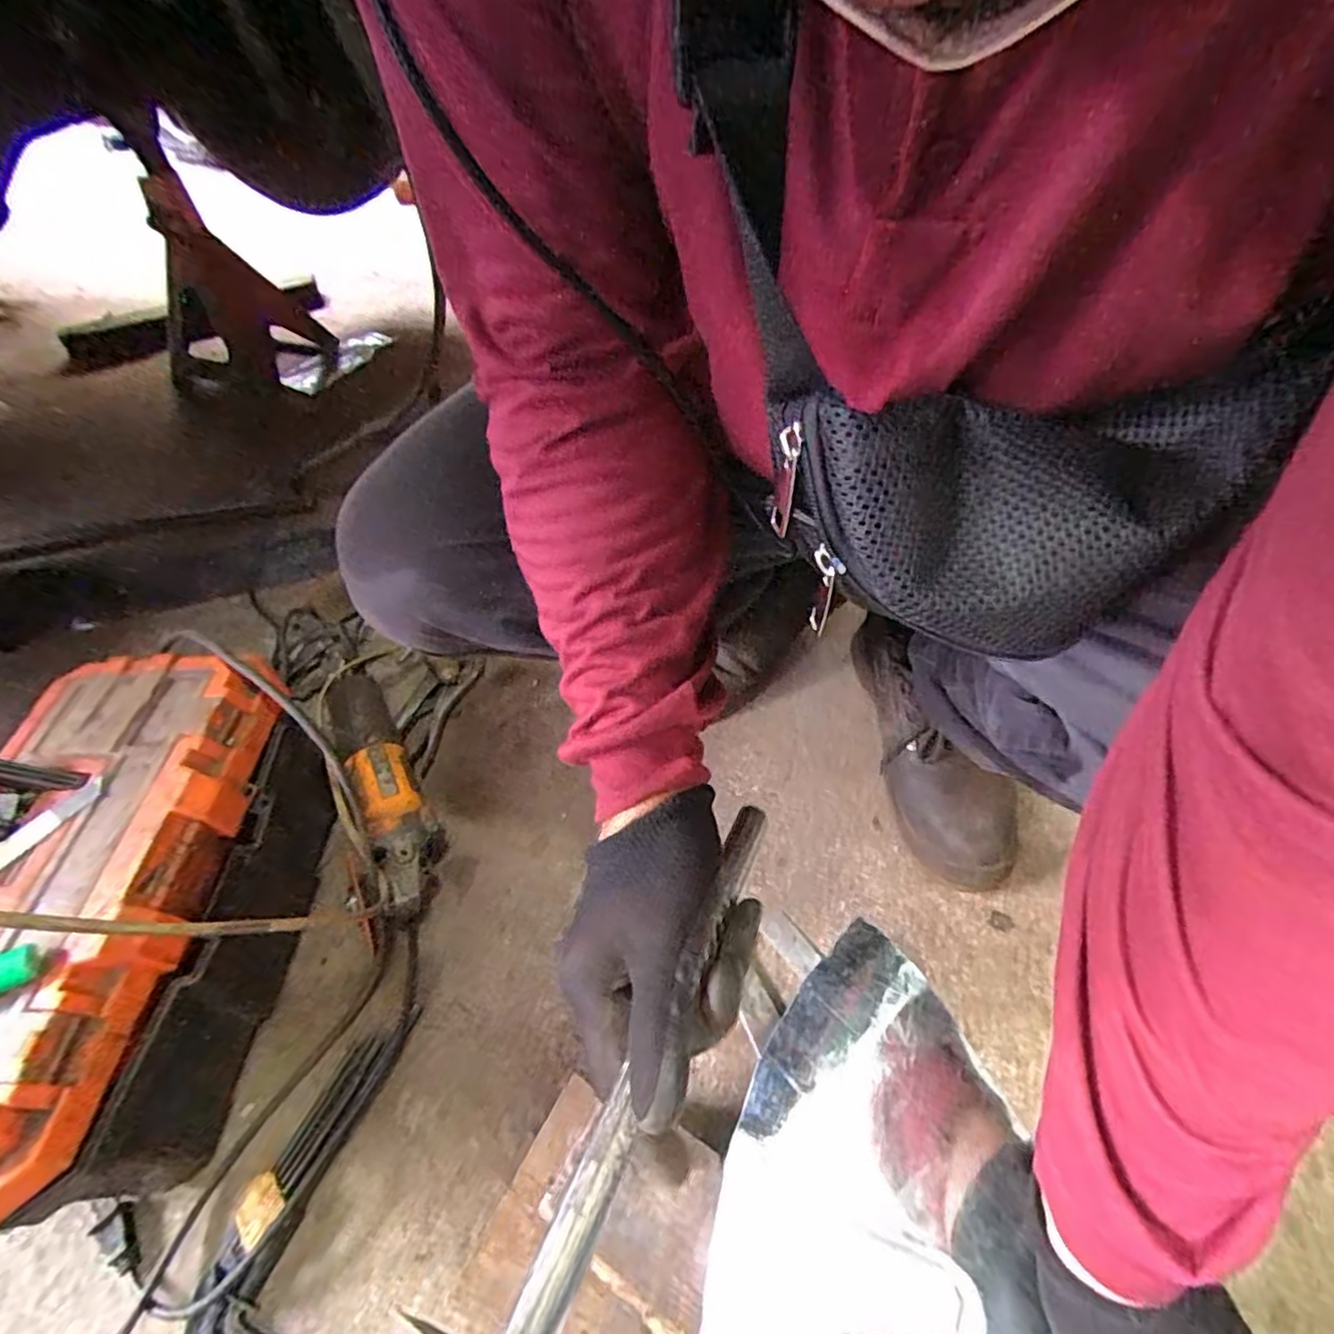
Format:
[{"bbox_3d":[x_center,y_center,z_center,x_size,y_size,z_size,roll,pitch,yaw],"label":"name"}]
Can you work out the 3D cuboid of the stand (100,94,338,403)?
[{"bbox_3d":[-0.793,-0.700,1.130,0.278,0.391,0.213,-29,57,-18],"label":"stand"}]

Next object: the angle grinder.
[{"bbox_3d":[-0.285,0.122,0.658,0.081,0.081,0.299,-22,55,-13],"label":"angle grinder"}]

